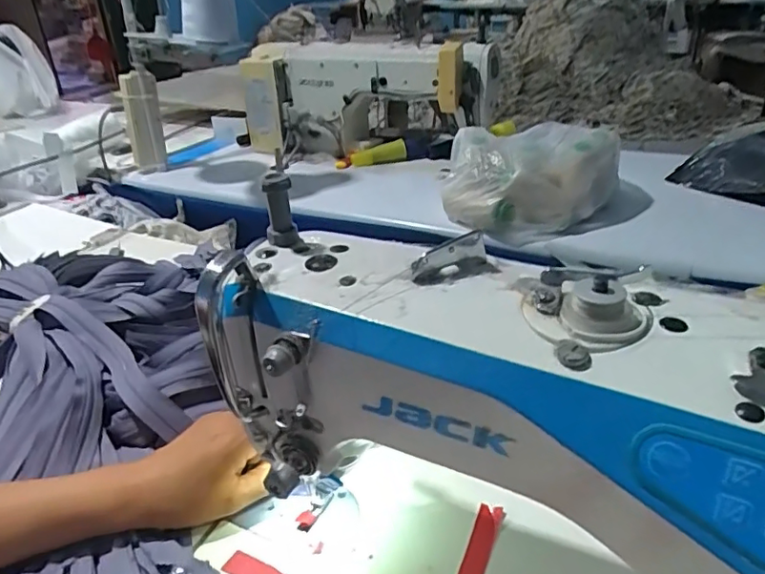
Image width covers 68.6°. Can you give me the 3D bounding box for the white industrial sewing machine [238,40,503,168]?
[{"bbox_3d":[-0.045,-0.399,1.164,0.559,0.200,0.178,9,31,19],"label":"white industrial sewing machine"}]

